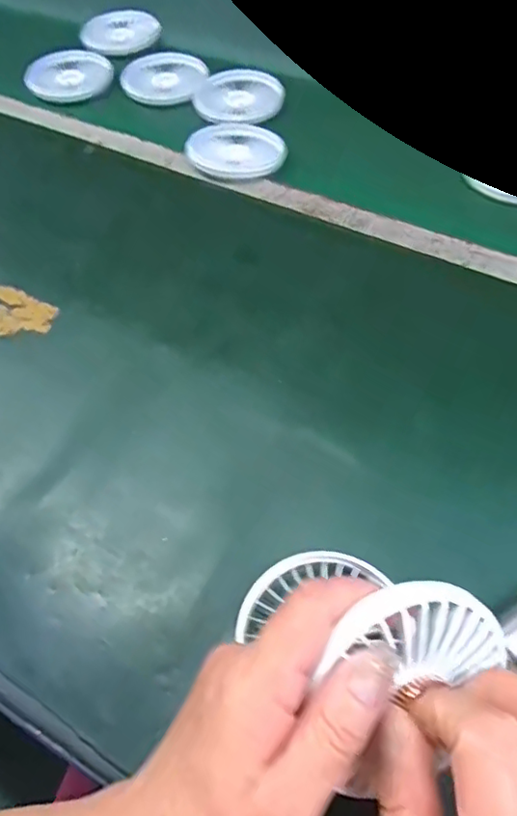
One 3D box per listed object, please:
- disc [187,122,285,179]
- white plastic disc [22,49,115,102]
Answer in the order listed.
[{"bbox_3d":[-0.023,-0.246,0.549,0.084,0.011,0.084,-2,57,3],"label":"disc"},{"bbox_3d":[-0.215,-0.374,0.648,0.093,0.008,0.091,-2,57,3],"label":"white plastic disc"}]

